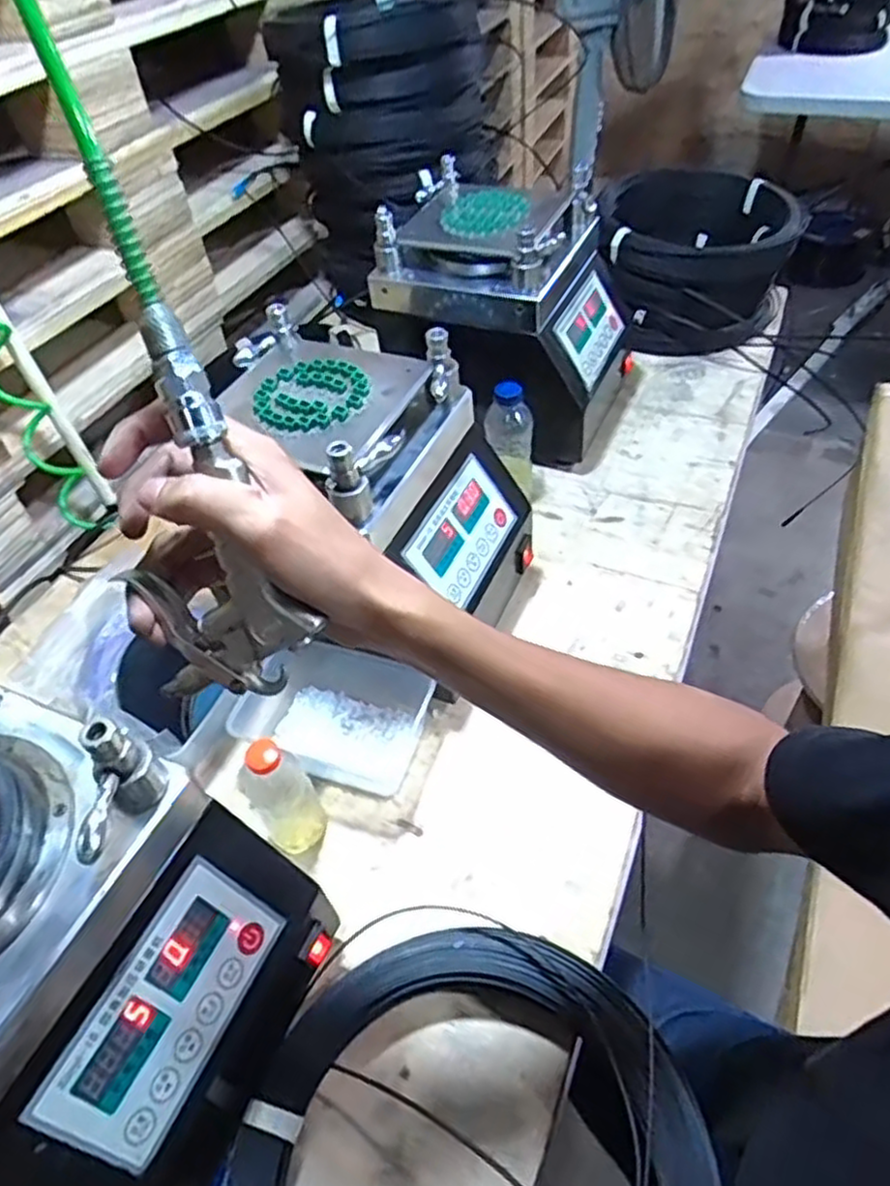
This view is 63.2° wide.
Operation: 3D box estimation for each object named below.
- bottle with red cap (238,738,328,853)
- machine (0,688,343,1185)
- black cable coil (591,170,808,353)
[{"bbox_3d":[-0.137,0.172,0.613,0.049,0.134,0.042,-35,55,-23],"label":"bottle with red cap"},{"bbox_3d":[-0.252,0.221,0.460,0.261,0.251,0.221,13,52,16],"label":"machine"},{"bbox_3d":[0.396,-0.563,1.167,0.279,0.169,0.403,5,50,10],"label":"black cable coil"}]

